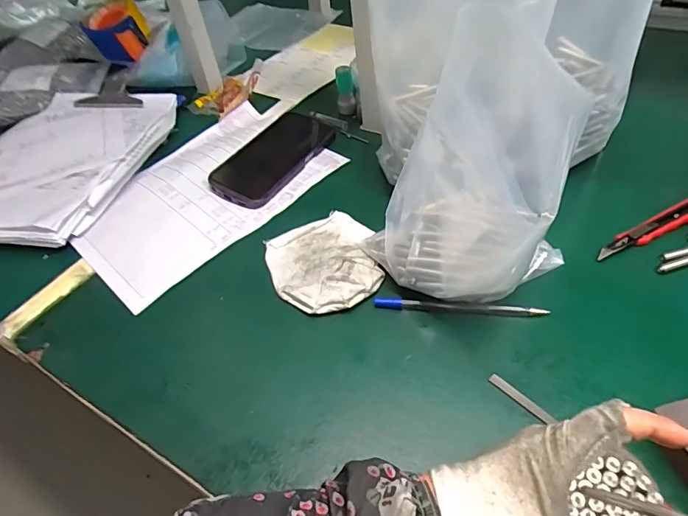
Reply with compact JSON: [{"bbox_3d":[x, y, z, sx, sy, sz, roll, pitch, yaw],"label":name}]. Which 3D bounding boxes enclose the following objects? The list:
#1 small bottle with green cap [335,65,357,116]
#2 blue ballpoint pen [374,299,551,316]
[{"bbox_3d":[0.003,-0.222,0.610,0.023,0.056,0.017,-15,47,-5],"label":"small bottle with green cap"},{"bbox_3d":[0.096,0.040,0.389,0.139,0.010,0.009,3,48,12],"label":"blue ballpoint pen"}]

